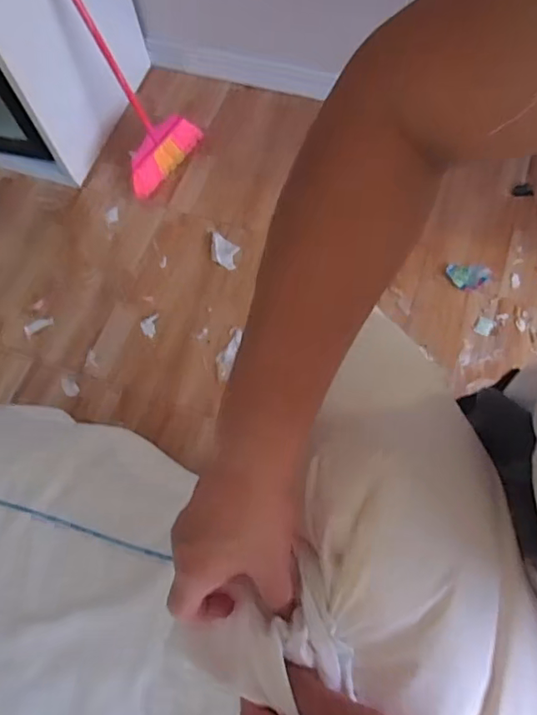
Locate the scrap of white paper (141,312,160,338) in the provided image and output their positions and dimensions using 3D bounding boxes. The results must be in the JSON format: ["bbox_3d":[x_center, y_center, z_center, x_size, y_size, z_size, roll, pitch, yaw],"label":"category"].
[{"bbox_3d":[-0.353,-0.097,1.550,0.049,0.006,0.077,3,67,4],"label":"scrap of white paper"}]

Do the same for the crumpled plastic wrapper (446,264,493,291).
[{"bbox_3d":[0.590,-0.238,1.538,0.119,0.018,0.086,-1,66,3],"label":"crumpled plastic wrapper"}]

